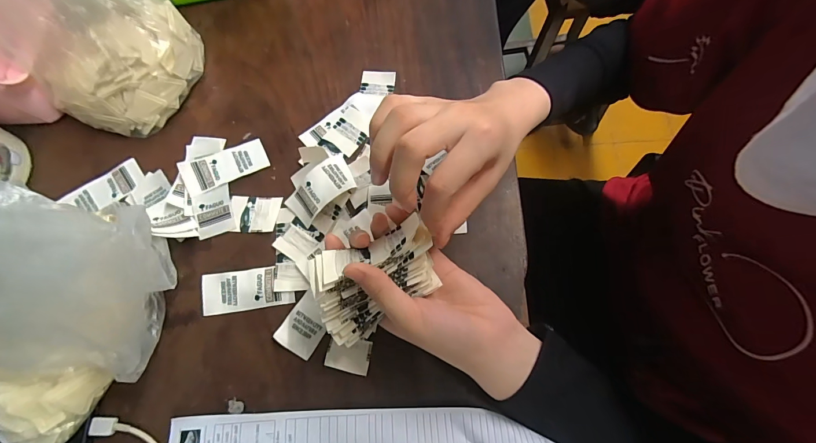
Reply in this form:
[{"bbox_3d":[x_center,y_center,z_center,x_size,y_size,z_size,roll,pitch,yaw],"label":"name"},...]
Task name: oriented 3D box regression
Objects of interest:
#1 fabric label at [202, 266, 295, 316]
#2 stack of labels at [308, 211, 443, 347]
[{"bbox_3d":[-0.139,0.058,0.307,0.078,0.004,0.035,-8,74,-1],"label":"fabric label"},{"bbox_3d":[-0.024,0.041,0.250,0.086,0.040,0.066,-18,69,-5],"label":"stack of labels"}]

